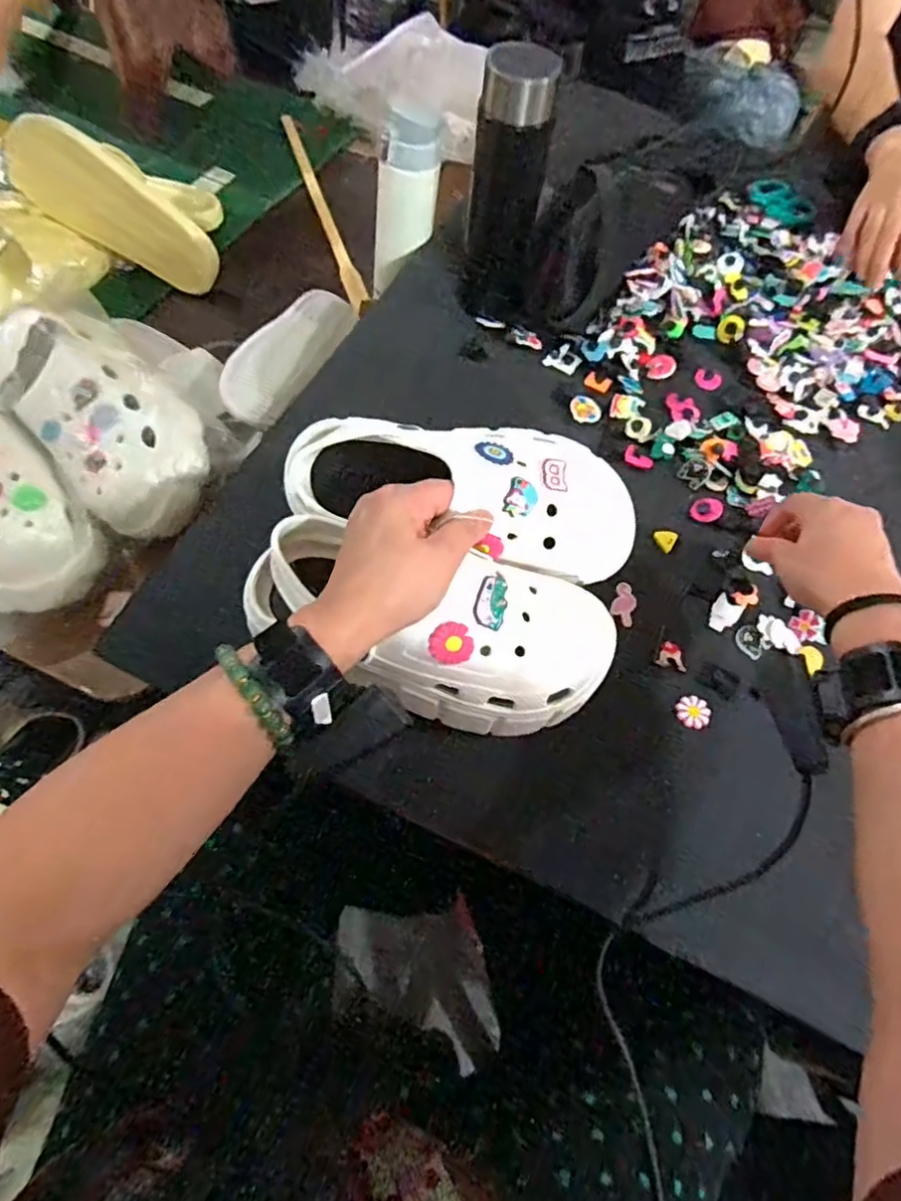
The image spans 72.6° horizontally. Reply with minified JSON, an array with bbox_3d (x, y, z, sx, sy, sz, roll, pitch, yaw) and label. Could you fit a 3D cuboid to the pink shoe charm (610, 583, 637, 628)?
[{"bbox_3d":[0.143,0.003,0.502,0.019,0.004,0.037,19,64,6],"label":"pink shoe charm"}]

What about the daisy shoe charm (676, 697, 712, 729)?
[{"bbox_3d":[0.183,0.084,0.462,0.023,0.006,0.024,2,63,-3],"label":"daisy shoe charm"}]

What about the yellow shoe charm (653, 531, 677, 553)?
[{"bbox_3d":[0.185,-0.052,0.531,0.018,0.004,0.019,24,88,11],"label":"yellow shoe charm"}]

